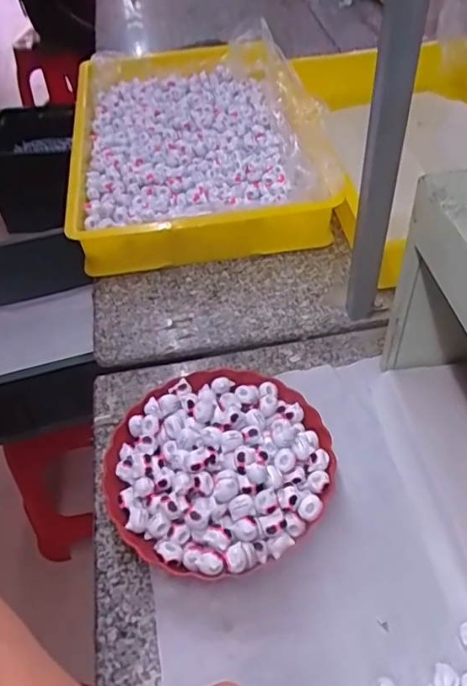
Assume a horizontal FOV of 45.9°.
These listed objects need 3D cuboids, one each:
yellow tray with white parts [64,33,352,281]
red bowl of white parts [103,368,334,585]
[{"bbox_3d":[-0.081,-0.385,1.022,0.407,0.110,0.627,-9,49,-3],"label":"yellow tray with white parts"},{"bbox_3d":[-0.016,0.133,0.607,0.240,0.072,0.223,-3,49,3],"label":"red bowl of white parts"}]

